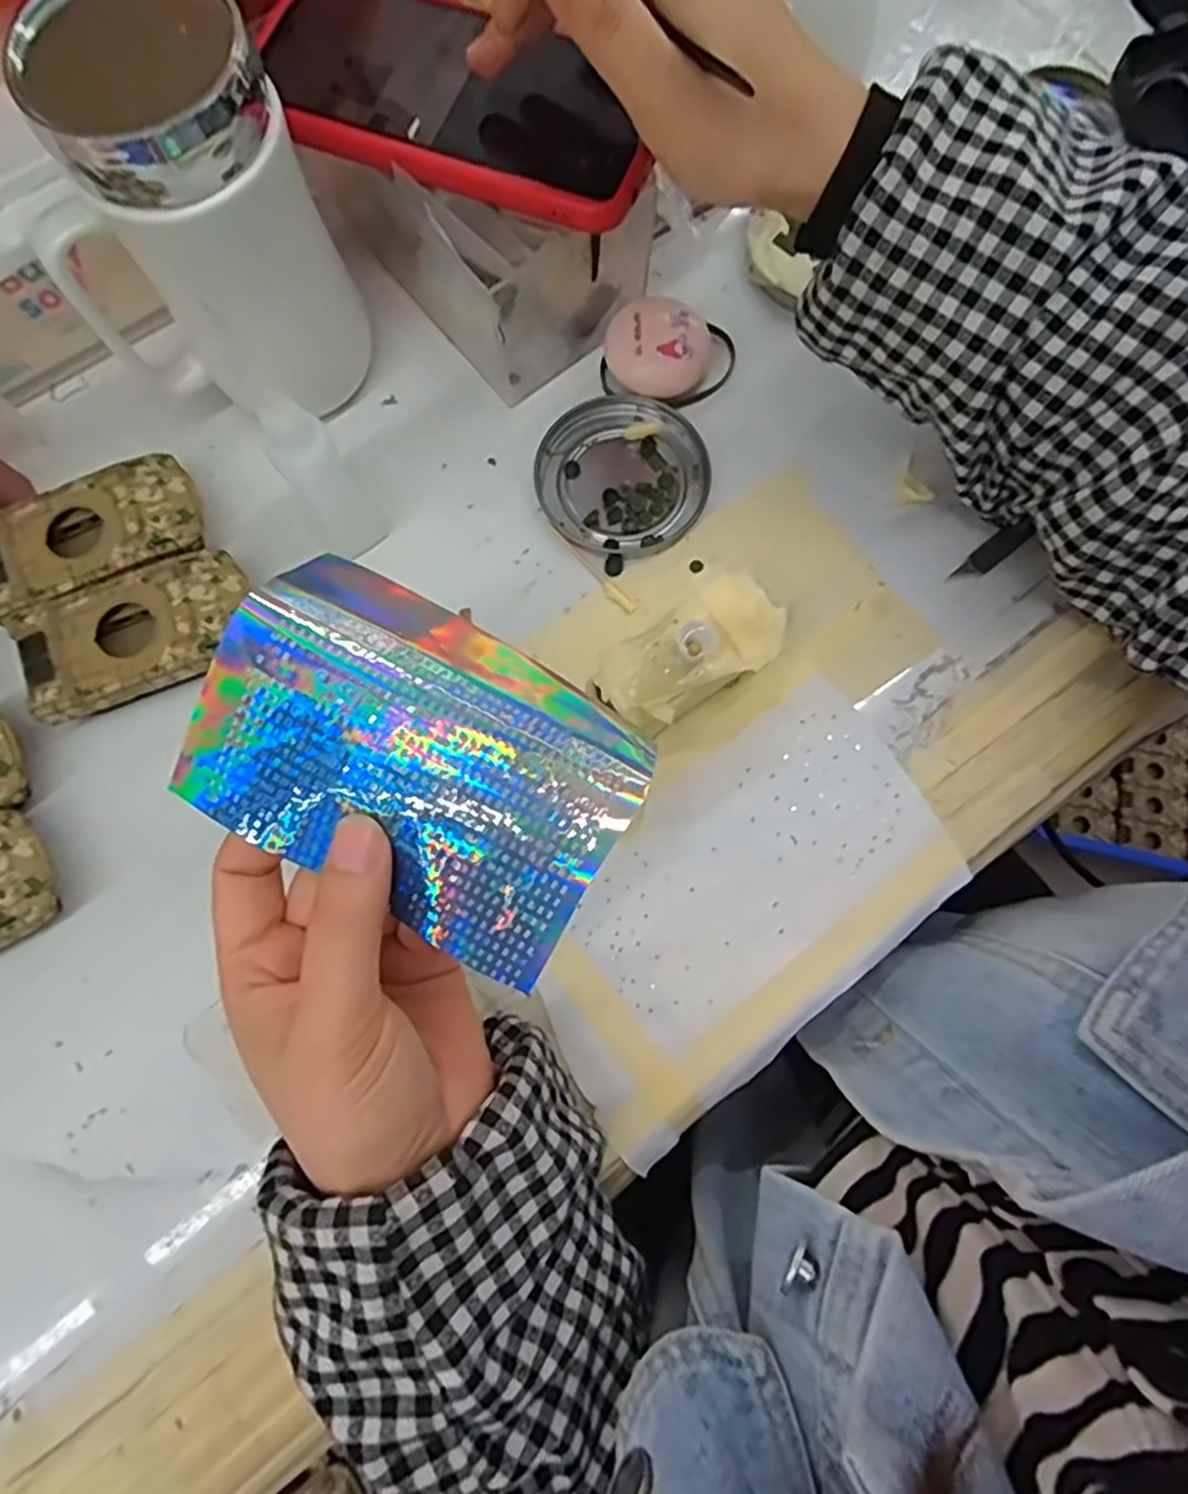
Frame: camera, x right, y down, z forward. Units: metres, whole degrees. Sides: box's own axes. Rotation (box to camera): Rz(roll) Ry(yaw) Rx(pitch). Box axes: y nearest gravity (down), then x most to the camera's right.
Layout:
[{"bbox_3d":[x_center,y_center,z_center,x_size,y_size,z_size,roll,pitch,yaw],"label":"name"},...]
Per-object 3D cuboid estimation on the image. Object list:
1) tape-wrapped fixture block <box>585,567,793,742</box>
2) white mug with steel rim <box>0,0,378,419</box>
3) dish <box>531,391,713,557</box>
[{"bbox_3d":[0.041,-0.035,0.309,0.080,0.042,0.046,-41,80,-7],"label":"tape-wrapped fixture block"},{"bbox_3d":[-0.155,-0.198,0.293,0.100,0.146,0.071,-21,78,-4],"label":"white mug with steel rim"},{"bbox_3d":[0.012,-0.128,0.347,0.079,0.009,0.075,0,78,1],"label":"dish"}]

